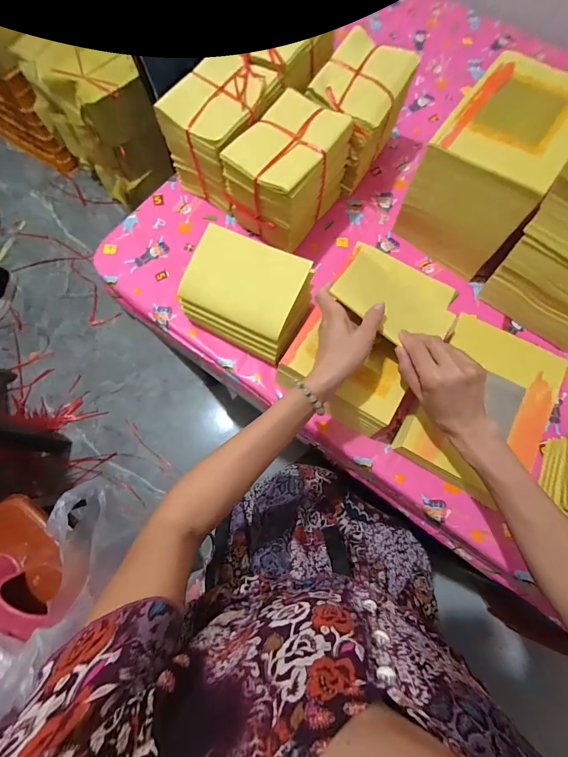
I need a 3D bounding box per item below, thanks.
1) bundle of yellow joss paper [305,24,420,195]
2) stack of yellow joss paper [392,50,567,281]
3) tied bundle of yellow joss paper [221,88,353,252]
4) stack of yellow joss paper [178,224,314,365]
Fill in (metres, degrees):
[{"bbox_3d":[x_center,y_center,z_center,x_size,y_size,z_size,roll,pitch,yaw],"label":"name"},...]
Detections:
[{"bbox_3d":[0.123,-0.450,0.576,0.120,0.146,0.182,30,76,8],"label":"bundle of yellow joss paper"},{"bbox_3d":[0.317,-0.327,0.515,0.159,0.168,0.236,35,77,9],"label":"stack of yellow joss paper"},{"bbox_3d":[0.010,-0.326,0.531,0.120,0.131,0.174,37,77,10],"label":"tied bundle of yellow joss paper"},{"bbox_3d":[-0.051,-0.119,0.488,0.171,0.109,0.125,26,75,7],"label":"stack of yellow joss paper"}]

